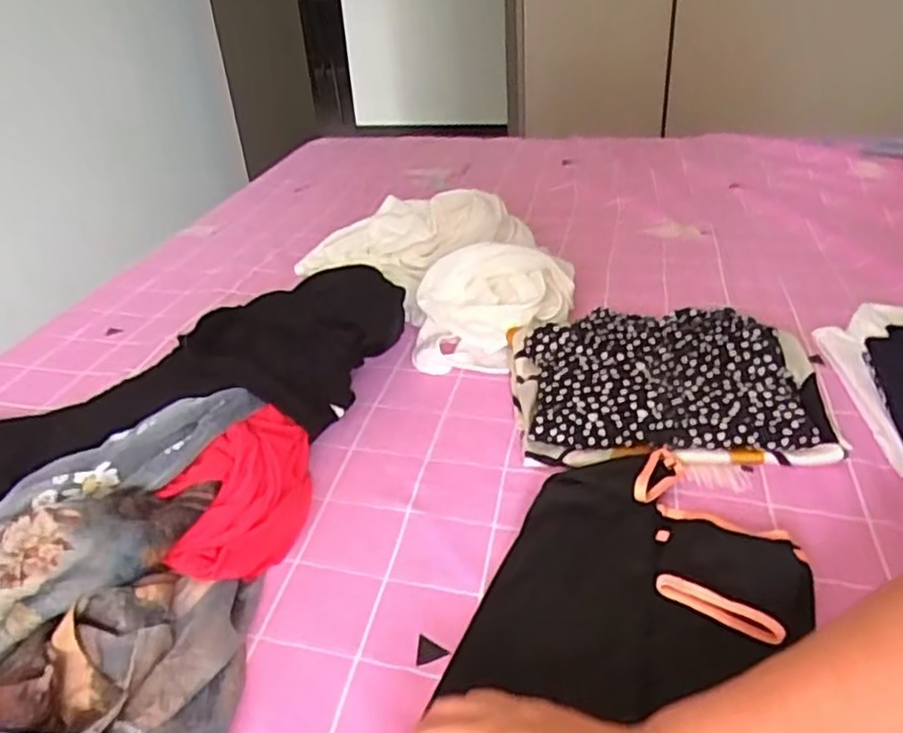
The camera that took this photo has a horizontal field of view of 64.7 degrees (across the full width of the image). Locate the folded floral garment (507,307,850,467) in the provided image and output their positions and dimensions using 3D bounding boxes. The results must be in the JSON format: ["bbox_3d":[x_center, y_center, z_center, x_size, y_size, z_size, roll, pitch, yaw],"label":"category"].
[{"bbox_3d":[0.217,0.017,0.720,0.308,0.064,0.200,0,32,7],"label":"folded floral garment"}]

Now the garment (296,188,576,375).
[{"bbox_3d":[-0.010,-0.142,0.948,0.261,0.119,0.389,-22,36,-27],"label":"garment"}]

